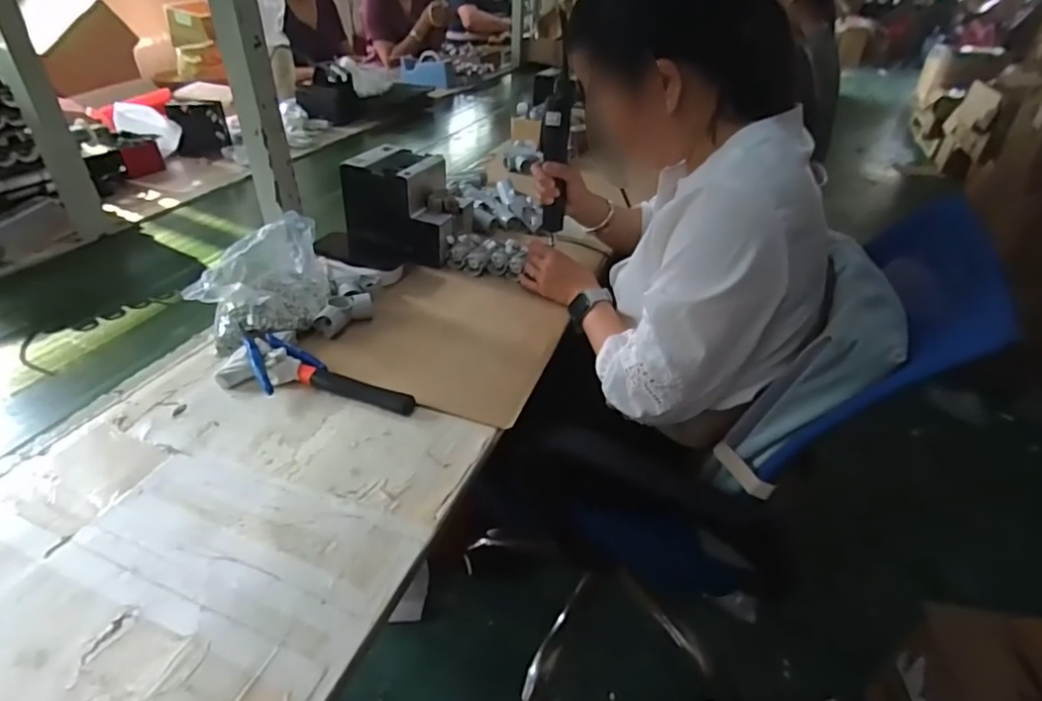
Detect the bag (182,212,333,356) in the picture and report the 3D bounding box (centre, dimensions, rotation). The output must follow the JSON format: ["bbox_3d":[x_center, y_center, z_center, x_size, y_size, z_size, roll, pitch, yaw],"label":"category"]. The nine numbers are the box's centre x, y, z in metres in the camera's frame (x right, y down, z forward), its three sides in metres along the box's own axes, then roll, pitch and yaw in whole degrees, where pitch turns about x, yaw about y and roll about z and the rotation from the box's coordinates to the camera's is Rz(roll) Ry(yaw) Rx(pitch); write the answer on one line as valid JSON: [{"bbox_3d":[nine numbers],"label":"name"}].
[{"bbox_3d":[-0.338,-0.087,0.757,0.142,0.126,0.157,-8,37,-13],"label":"bag"}]

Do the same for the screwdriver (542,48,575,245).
[{"bbox_3d":[0.051,-0.292,0.838,0.041,0.248,0.029,4,35,1],"label":"screwdriver"}]

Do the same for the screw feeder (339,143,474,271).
[{"bbox_3d":[-0.186,-0.247,0.960,0.171,0.147,0.145,20,38,21],"label":"screw feeder"}]

